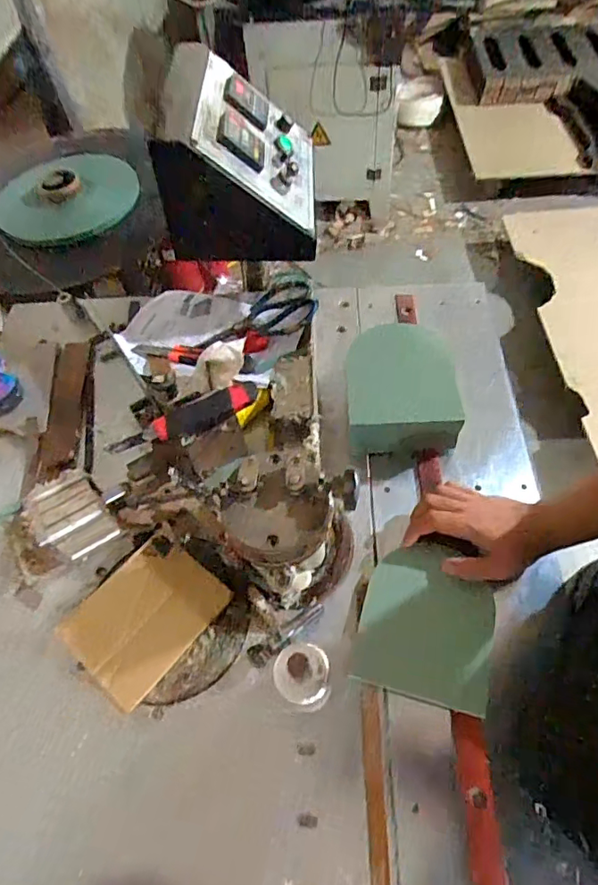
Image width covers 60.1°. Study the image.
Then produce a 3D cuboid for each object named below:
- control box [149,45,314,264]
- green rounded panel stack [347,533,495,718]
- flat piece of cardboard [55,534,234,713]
[{"bbox_3d":[-0.094,-0.440,0.819,0.237,0.207,0.275,-2,58,4],"label":"control box"},{"bbox_3d":[0.147,0.199,0.592,0.144,0.015,0.172,10,71,13],"label":"green rounded panel stack"},{"bbox_3d":[-0.184,0.203,0.614,0.132,0.021,0.164,36,66,21],"label":"flat piece of cardboard"}]

